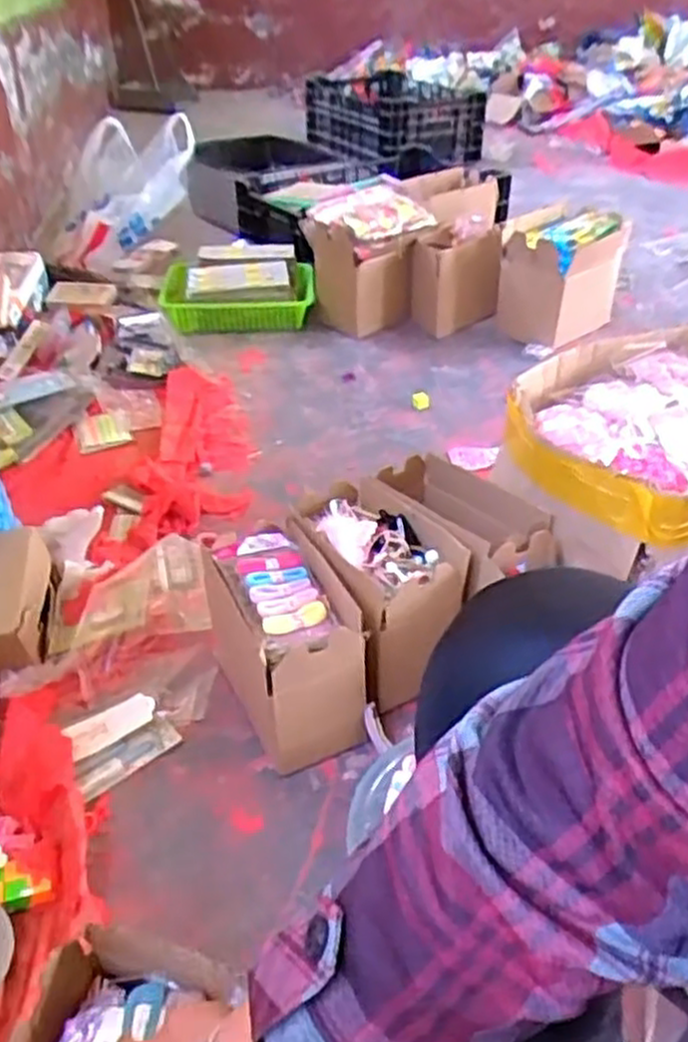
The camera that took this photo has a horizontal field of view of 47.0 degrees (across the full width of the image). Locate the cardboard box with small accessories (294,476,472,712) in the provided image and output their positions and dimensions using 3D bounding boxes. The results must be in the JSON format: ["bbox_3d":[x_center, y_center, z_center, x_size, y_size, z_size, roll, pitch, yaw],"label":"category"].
[{"bbox_3d":[0.032,0.070,0.908,0.135,0.149,0.206,-21,42,-24],"label":"cardboard box with small accessories"}]

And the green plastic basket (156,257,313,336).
[{"bbox_3d":[-0.233,-0.506,1.774,0.340,0.116,0.183,-10,39,-13],"label":"green plastic basket"}]

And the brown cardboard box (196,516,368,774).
[{"bbox_3d":[-0.063,0.135,0.870,0.111,0.176,0.203,-17,41,-20],"label":"brown cardboard box"}]

